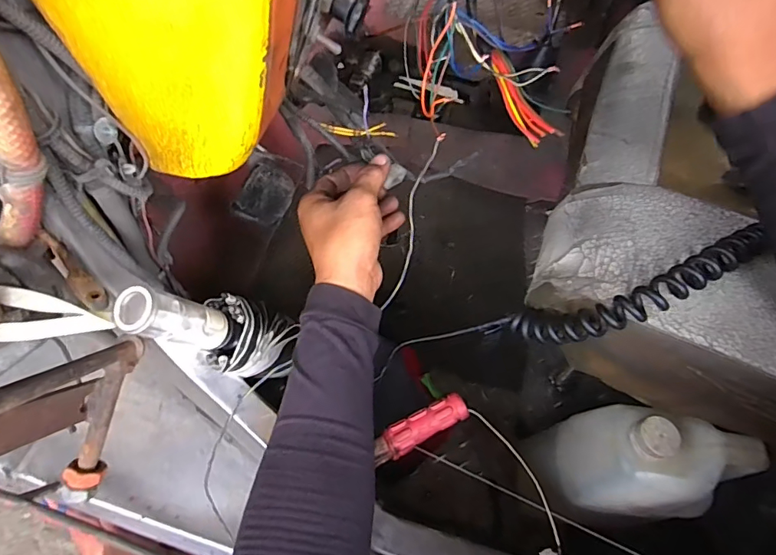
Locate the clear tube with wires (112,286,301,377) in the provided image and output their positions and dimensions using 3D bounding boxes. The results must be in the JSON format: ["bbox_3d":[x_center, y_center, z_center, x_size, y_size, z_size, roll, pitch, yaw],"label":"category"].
[{"bbox_3d":[-0.138,0.046,0.361,0.061,0.159,0.057,-7,71,21],"label":"clear tube with wires"}]

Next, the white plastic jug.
[{"bbox_3d":[0.226,0.163,0.417,0.132,0.132,0.089,0,57,-4],"label":"white plastic jug"}]

